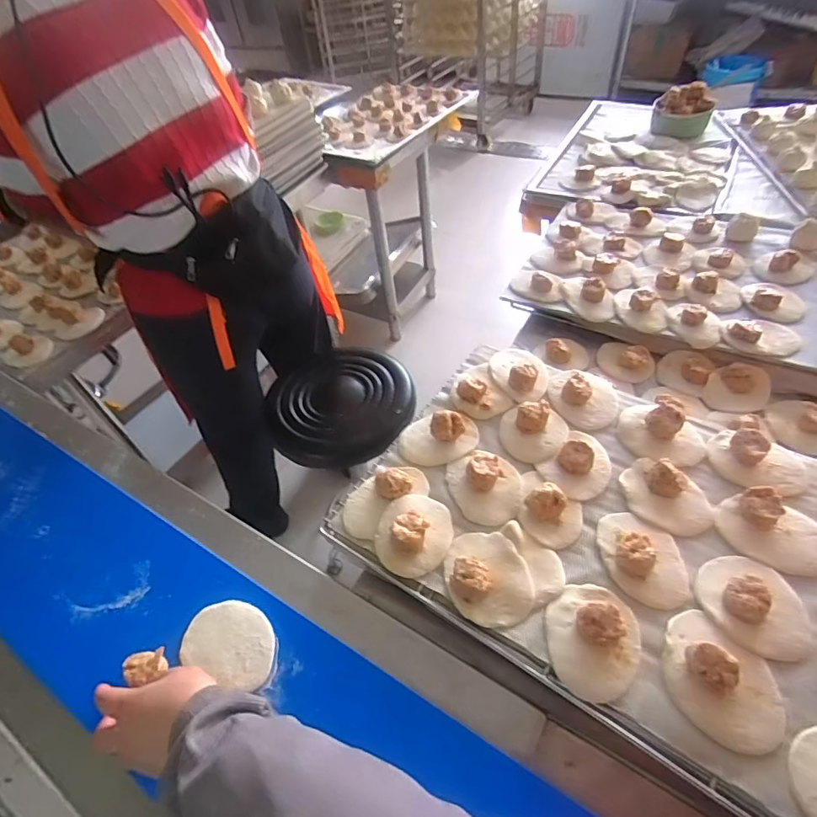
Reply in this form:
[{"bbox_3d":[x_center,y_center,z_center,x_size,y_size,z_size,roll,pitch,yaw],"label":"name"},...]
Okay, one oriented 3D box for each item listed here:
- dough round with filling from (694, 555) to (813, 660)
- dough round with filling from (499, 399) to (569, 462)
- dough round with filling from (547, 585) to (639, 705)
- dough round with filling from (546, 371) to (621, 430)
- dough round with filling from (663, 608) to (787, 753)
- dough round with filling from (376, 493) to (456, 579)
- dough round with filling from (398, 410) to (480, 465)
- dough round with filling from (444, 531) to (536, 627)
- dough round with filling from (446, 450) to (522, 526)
[{"bbox_3d":[0.342,0.189,0.474,0.089,0.031,0.099,-22,51,-12],"label":"dough round with filling"},{"bbox_3d":[0.165,0.027,0.639,0.085,0.036,0.083,-3,49,4],"label":"dough round with filling"},{"bbox_3d":[0.180,0.221,0.471,0.086,0.034,0.102,7,51,12],"label":"dough round with filling"},{"bbox_3d":[0.241,-0.021,0.670,0.096,0.037,0.088,-3,49,4],"label":"dough round with filling"},{"bbox_3d":[0.283,0.242,0.435,0.087,0.036,0.105,-36,55,-23],"label":"dough round with filling"},{"bbox_3d":[0.006,0.140,0.559,0.084,0.033,0.098,14,53,17],"label":"dough round with filling"},{"bbox_3d":[0.041,0.032,0.650,0.110,0.036,0.078,-10,49,-2],"label":"dough round with filling"},{"bbox_3d":[0.084,0.175,0.519,0.087,0.025,0.100,-11,49,-3],"label":"dough round with filling"},{"bbox_3d":[0.092,0.089,0.595,0.092,0.032,0.095,-3,49,4],"label":"dough round with filling"}]

